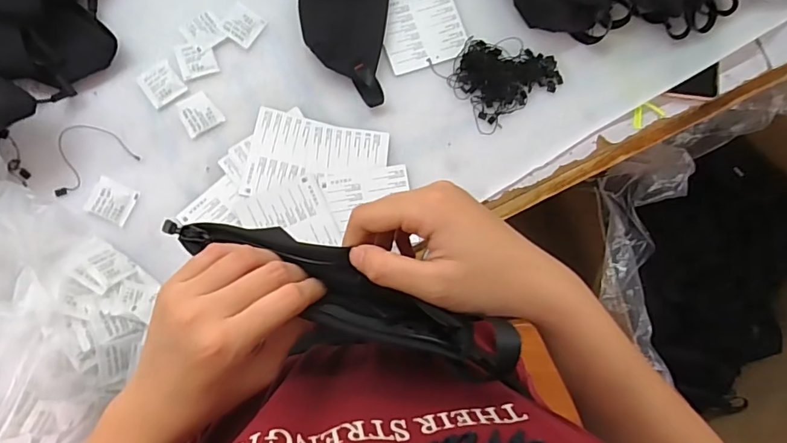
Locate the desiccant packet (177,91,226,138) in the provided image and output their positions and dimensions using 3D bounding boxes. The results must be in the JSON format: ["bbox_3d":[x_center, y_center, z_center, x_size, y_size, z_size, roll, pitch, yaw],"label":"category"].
[{"bbox_3d":[-0.212,-0.119,0.525,0.040,0.005,0.042,-32,89,-8],"label":"desiccant packet"}]

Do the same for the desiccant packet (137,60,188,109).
[{"bbox_3d":[-0.252,-0.149,0.524,0.040,0.004,0.039,-37,89,-9],"label":"desiccant packet"}]

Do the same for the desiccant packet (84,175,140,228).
[{"bbox_3d":[-0.296,-0.021,0.506,0.044,0.005,0.039,25,82,-3],"label":"desiccant packet"}]

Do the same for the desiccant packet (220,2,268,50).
[{"bbox_3d":[-0.171,-0.223,0.545,0.041,0.004,0.042,35,82,-2],"label":"desiccant packet"}]

